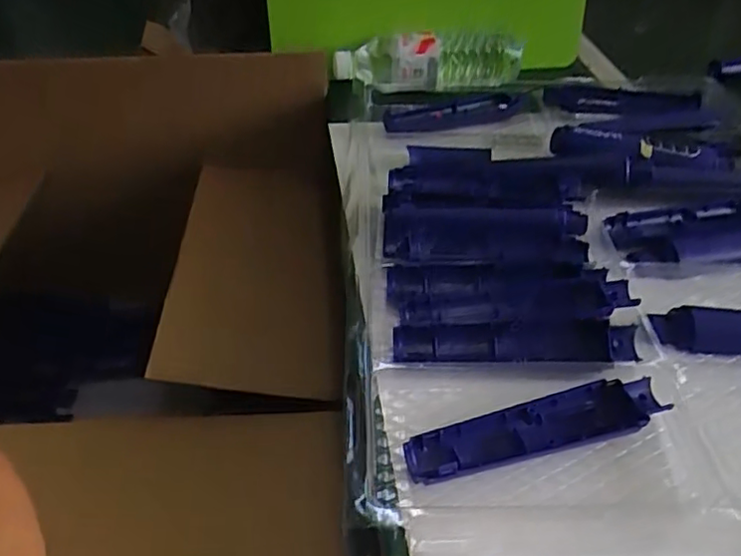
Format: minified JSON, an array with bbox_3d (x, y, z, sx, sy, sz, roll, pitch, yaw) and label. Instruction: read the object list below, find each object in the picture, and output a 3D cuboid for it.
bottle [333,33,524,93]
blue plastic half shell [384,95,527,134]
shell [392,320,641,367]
[{"bbox_3d":[0.075,-0.277,0.793,0.237,0.063,0.074,4,41,3],"label":"bottle"},{"bbox_3d":[0.097,-0.194,0.725,0.181,0.018,0.053,-11,43,-13],"label":"blue plastic half shell"},{"bbox_3d":[0.101,0.045,0.440,0.169,0.018,0.030,2,41,1],"label":"shell"}]

